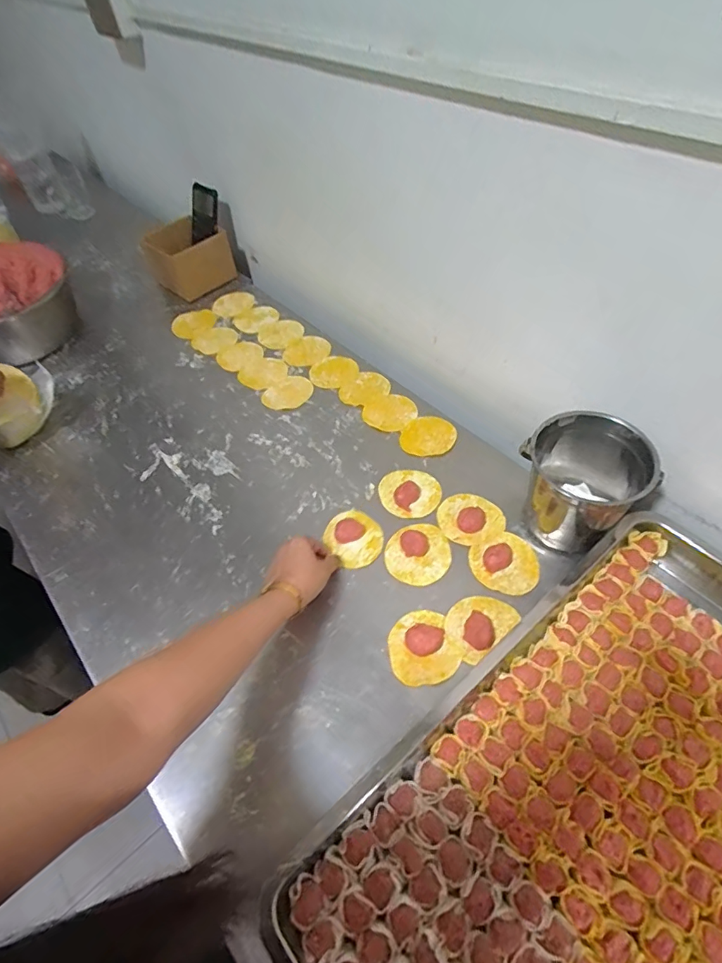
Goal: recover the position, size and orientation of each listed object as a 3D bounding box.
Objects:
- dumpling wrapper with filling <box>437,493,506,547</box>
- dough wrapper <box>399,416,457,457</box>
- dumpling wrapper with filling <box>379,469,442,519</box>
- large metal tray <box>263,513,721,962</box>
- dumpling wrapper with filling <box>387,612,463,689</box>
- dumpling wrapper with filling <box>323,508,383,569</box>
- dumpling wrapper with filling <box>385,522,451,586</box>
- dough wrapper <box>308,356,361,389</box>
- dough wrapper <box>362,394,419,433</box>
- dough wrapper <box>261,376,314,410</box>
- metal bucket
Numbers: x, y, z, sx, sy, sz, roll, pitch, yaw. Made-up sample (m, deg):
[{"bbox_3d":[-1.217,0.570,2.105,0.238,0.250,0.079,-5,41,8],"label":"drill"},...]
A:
[{"bbox_3d":[0.147,0.044,0.676,0.082,0.016,0.075,-23,56,-11],"label":"dumpling wrapper with filling"},{"bbox_3d":[0.104,-0.071,0.774,0.083,0.004,0.075,-7,57,8],"label":"dough wrapper"},{"bbox_3d":[0.069,0.010,0.708,0.084,0.019,0.083,-2,54,3],"label":"dumpling wrapper with filling"},{"bbox_3d":[0.257,0.310,0.447,0.614,0.046,0.377,-37,60,-20],"label":"large metal tray"},{"bbox_3d":[0.069,0.191,0.575,0.074,0.019,0.082,-19,55,-9],"label":"dumpling wrapper with filling"},{"bbox_3d":[-0.010,0.073,0.654,0.070,0.011,0.079,-36,59,-19],"label":"dumpling wrapper with filling"},{"bbox_3d":[0.074,0.092,0.649,0.082,0.010,0.081,-3,54,3],"label":"dumpling wrapper with filling"},{"bbox_3d":[-0.047,-0.193,0.880,0.083,0.006,0.078,-4,57,6],"label":"dough wrapper"},{"bbox_3d":[0.047,-0.112,0.808,0.084,0.008,0.071,-19,55,-8],"label":"dough wrapper"},{"bbox_3d":[-0.126,-0.151,0.858,0.085,0.011,0.064,-36,59,-19],"label":"dough wrapper"},{"bbox_3d":[0.270,0.001,0.616,0.130,0.136,0.118,16,58,16],"label":"metal bucket"}]

